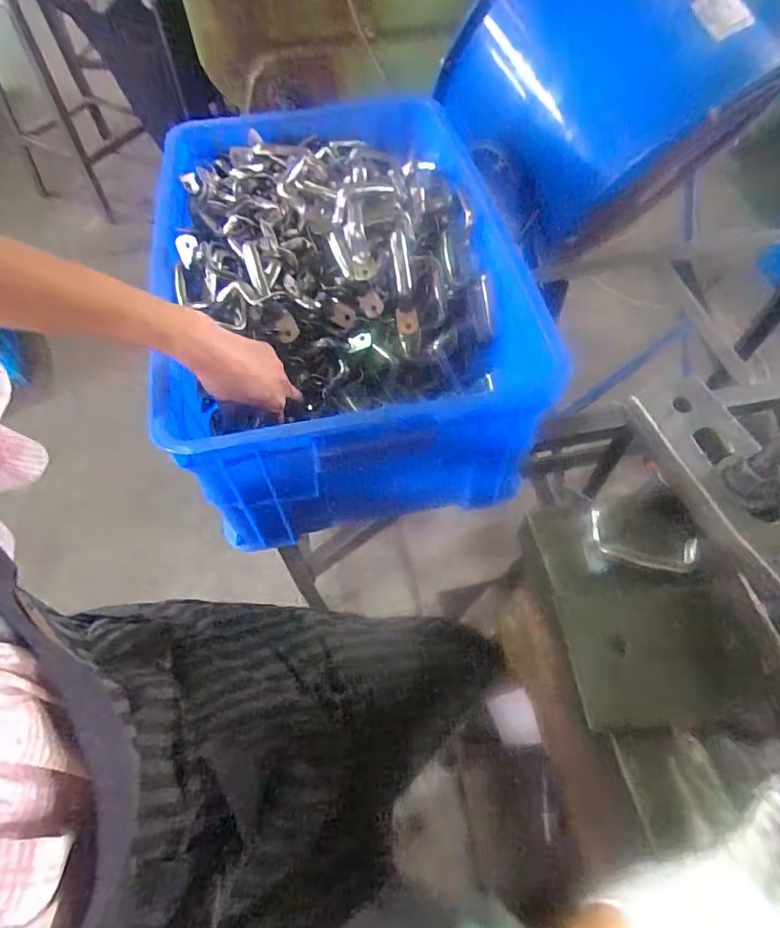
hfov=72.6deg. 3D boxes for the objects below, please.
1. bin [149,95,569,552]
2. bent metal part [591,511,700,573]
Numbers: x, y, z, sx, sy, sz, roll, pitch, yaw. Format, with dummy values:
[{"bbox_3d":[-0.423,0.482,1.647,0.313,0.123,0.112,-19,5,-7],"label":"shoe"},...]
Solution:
[{"bbox_3d":[-0.064,-0.217,0.630,0.360,0.191,0.506,-12,59,-5],"label":"bin"},{"bbox_3d":[0.178,0.058,0.374,0.075,0.019,0.027,12,60,9],"label":"bent metal part"}]

